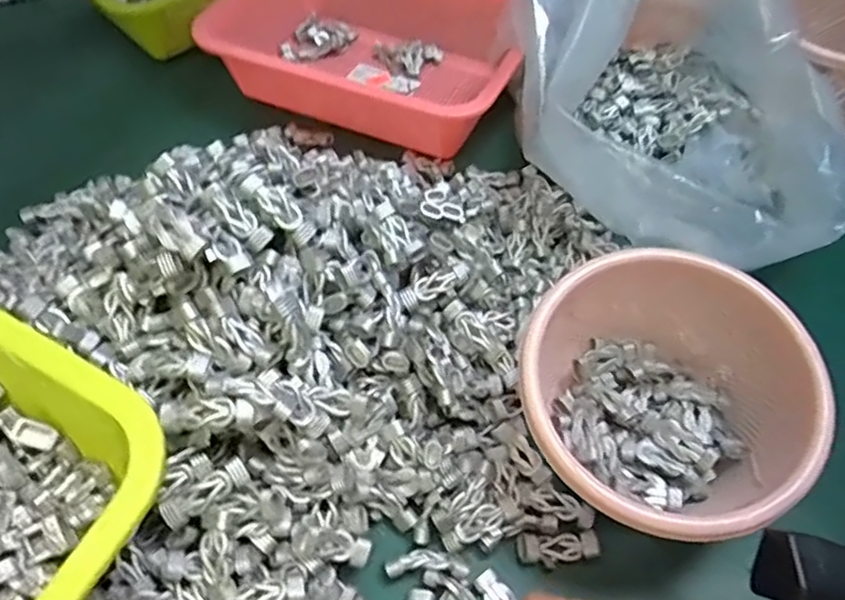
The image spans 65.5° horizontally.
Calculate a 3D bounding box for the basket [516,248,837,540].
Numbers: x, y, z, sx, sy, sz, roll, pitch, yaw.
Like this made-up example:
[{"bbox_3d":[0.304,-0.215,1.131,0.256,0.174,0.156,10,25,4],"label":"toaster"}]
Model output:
[{"bbox_3d":[0.126,0.061,0.358,0.147,0.094,0.141,1,54,-2],"label":"basket"}]

